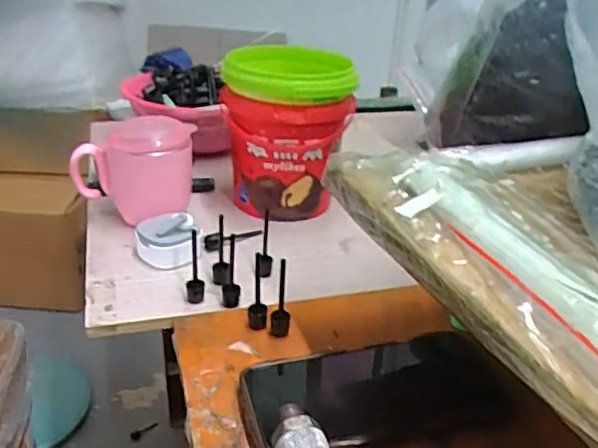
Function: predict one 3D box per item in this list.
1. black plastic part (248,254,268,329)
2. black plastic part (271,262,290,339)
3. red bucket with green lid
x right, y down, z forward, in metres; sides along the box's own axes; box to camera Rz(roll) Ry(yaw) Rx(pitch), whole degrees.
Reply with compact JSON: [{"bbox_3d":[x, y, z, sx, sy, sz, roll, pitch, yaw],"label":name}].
[{"bbox_3d":[-0.030,0.051,0.432,0.014,0.062,0.018,2,28,-5],"label":"black plastic part"},{"bbox_3d":[-0.013,0.055,0.424,0.014,0.070,0.009,2,28,-5],"label":"black plastic part"},{"bbox_3d":[-0.015,-0.095,0.604,0.124,0.164,0.118,3,28,-2],"label":"red bucket with green lid"}]

